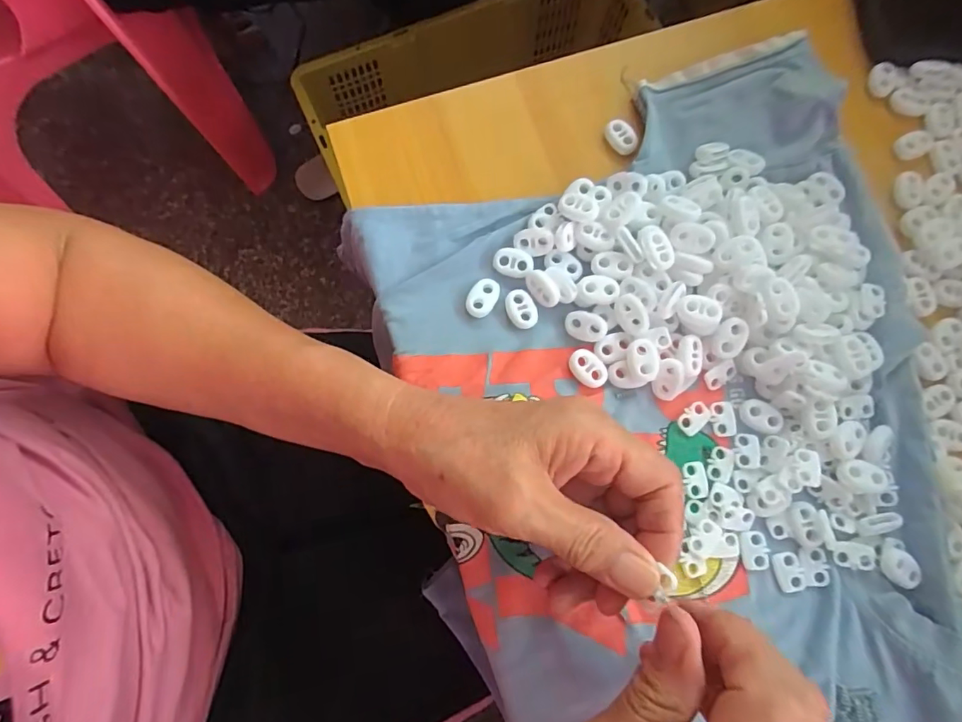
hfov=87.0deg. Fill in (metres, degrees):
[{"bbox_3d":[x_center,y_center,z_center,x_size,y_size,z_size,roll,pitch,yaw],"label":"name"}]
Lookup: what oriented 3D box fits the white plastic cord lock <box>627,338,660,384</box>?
[{"bbox_3d":[0.085,0.000,0.267,0.015,0.005,0.022,-8,77,13],"label":"white plastic cord lock"}]

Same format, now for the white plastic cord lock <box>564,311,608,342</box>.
[{"bbox_3d":[0.057,-0.019,0.274,0.022,0.004,0.014,21,79,3],"label":"white plastic cord lock"}]

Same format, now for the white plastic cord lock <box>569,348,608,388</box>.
[{"bbox_3d":[0.058,0.004,0.271,0.015,0.004,0.023,-41,82,-9],"label":"white plastic cord lock"}]

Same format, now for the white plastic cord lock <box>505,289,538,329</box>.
[{"bbox_3d":[0.022,-0.029,0.279,0.015,0.005,0.022,-28,80,-7],"label":"white plastic cord lock"}]

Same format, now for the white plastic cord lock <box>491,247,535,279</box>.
[{"bbox_3d":[0.018,-0.056,0.282,0.022,0.004,0.015,18,78,2],"label":"white plastic cord lock"}]

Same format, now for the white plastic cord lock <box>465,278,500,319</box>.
[{"bbox_3d":[0.002,-0.035,0.279,0.014,0.005,0.024,31,79,5],"label":"white plastic cord lock"}]

